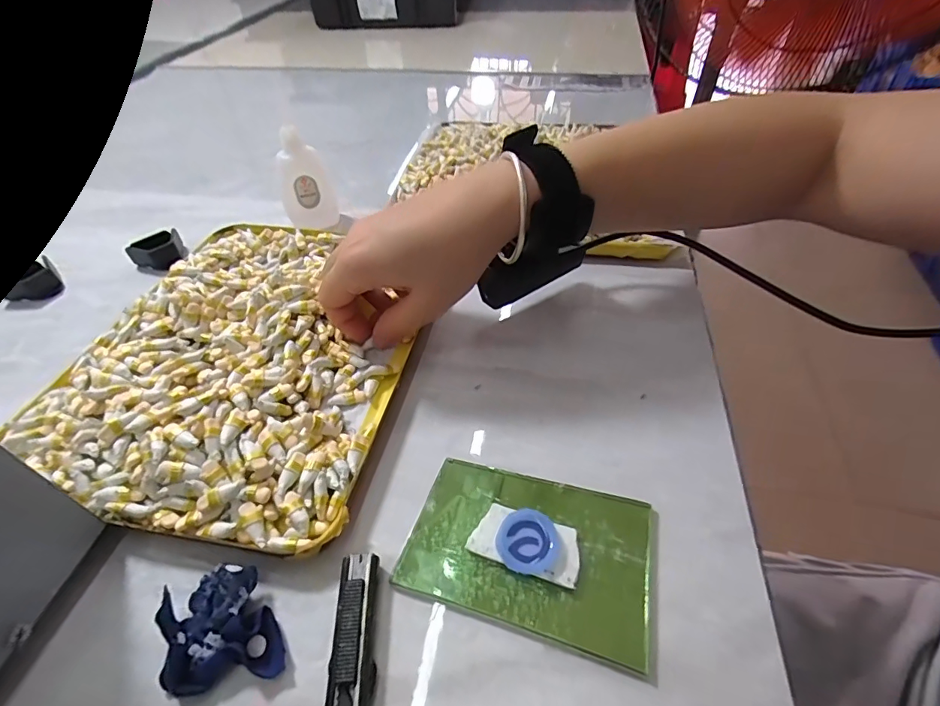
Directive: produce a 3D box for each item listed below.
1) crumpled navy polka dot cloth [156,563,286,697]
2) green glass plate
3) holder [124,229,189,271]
[{"bbox_3d":[-0.099,0.110,0.183,0.038,0.016,0.044,-24,50,-21],"label":"crumpled navy polka dot cloth"},{"bbox_3d":[0.026,0.085,0.206,0.102,0.009,0.066,12,47,13],"label":"green glass plate"},{"bbox_3d":[-0.254,-0.083,0.379,0.039,0.019,0.038,-31,52,-26],"label":"holder"}]

